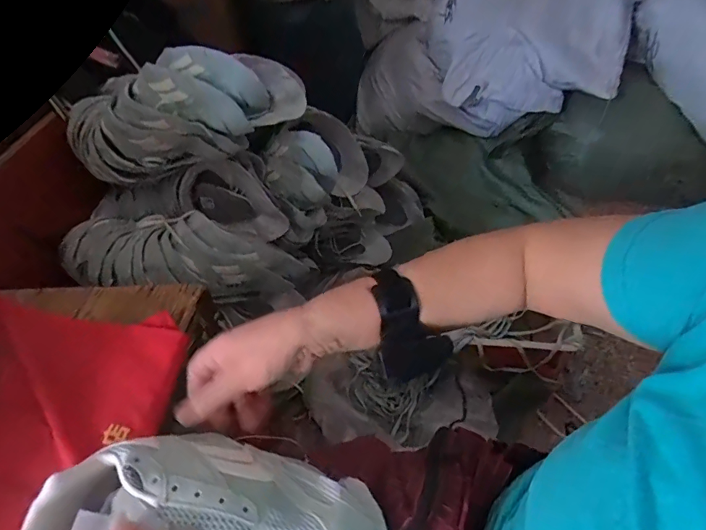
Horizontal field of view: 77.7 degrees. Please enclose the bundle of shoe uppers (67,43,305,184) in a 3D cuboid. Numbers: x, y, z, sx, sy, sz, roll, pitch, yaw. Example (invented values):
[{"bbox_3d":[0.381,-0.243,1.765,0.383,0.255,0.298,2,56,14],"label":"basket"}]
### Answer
[{"bbox_3d":[-0.314,-0.272,0.747,0.431,0.166,0.179,-6,46,2],"label":"bundle of shoe uppers"}]

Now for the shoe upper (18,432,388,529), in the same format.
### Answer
[{"bbox_3d":[-0.099,0.190,0.315,0.237,0.068,0.121,13,47,-2],"label":"shoe upper"}]

